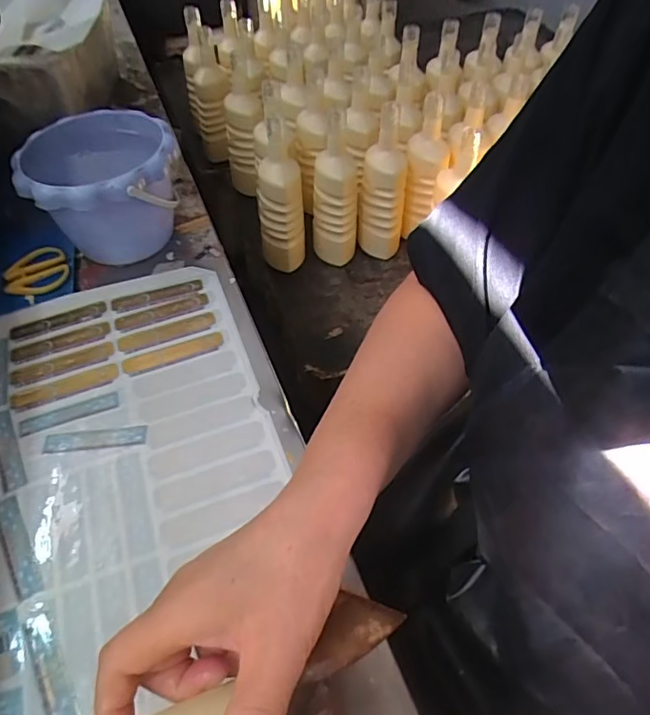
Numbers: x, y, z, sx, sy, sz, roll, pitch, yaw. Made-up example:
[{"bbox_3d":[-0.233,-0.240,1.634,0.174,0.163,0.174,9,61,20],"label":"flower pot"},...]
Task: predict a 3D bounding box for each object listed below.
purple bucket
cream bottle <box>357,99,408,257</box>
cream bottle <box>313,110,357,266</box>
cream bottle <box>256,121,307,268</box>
[{"bbox_3d":[-0.227,-0.177,0.568,0.144,0.116,0.168,-21,54,-13],"label":"purple bucket"},{"bbox_3d":[0.098,-0.284,0.902,0.074,0.250,0.069,4,49,3],"label":"cream bottle"},{"bbox_3d":[0.017,-0.265,0.885,0.074,0.250,0.055,3,49,2],"label":"cream bottle"},{"bbox_3d":[-0.076,-0.265,0.886,0.075,0.239,0.095,-7,52,-2],"label":"cream bottle"}]

